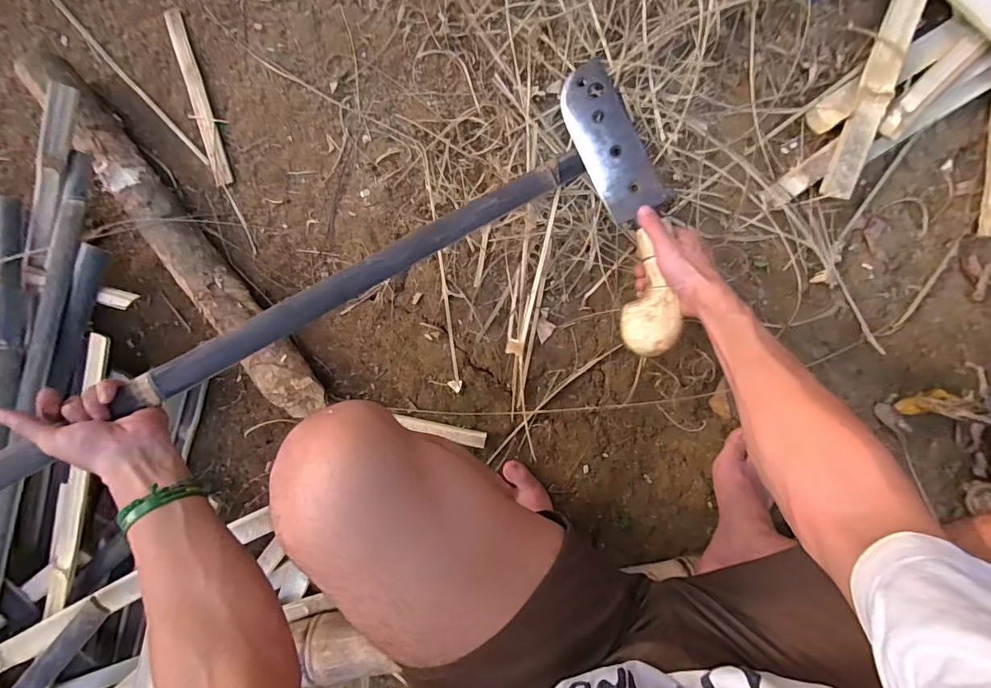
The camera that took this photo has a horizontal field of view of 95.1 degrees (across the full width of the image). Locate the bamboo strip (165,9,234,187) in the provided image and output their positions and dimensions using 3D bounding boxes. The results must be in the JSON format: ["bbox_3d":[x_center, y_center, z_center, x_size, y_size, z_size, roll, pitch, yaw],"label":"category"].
[{"bbox_3d":[-0.417,-0.343,0.636,0.026,0.009,0.244,-16,94,6],"label":"bamboo strip"}]

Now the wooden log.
[{"bbox_3d":[-0.428,-0.143,0.623,0.072,0.071,0.583,-36,91,5],"label":"wooden log"}]

